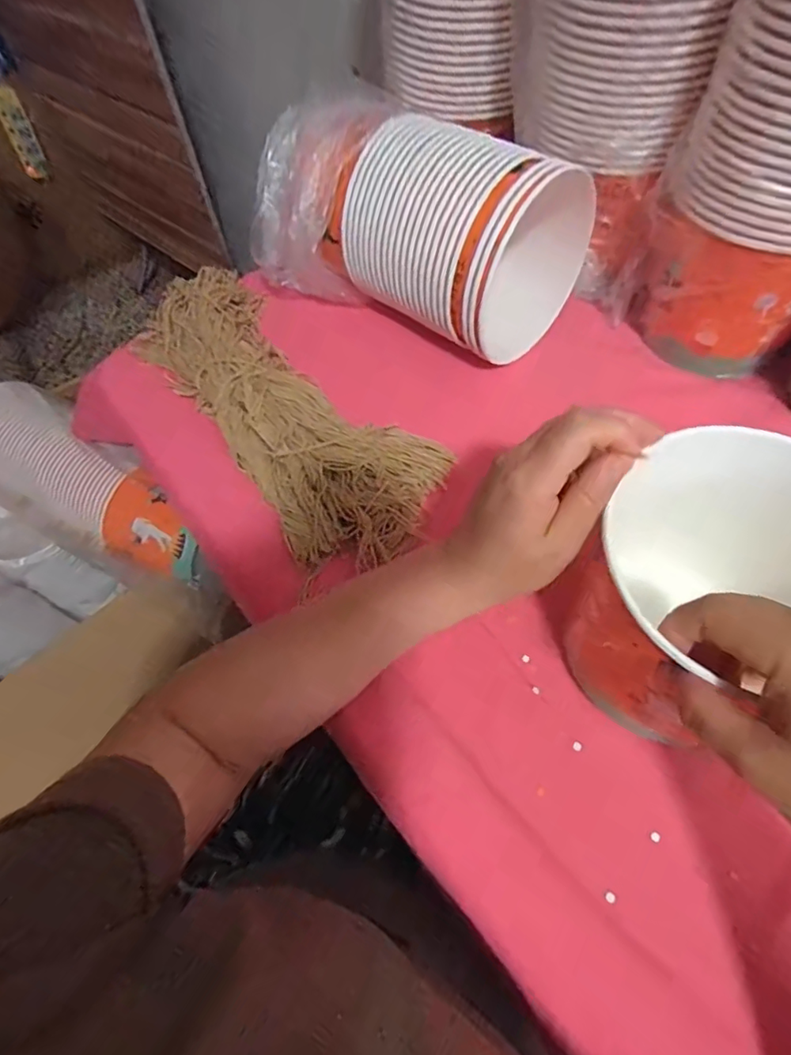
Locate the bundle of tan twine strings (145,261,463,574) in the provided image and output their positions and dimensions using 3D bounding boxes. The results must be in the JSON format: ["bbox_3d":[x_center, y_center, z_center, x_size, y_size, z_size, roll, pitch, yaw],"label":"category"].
[{"bbox_3d":[-0.114,-0.127,0.499,0.145,0.038,0.400,-36,62,-17],"label":"bundle of tan twine strings"}]

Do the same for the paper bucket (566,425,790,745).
[{"bbox_3d":[0.198,0.031,0.334,0.157,0.124,0.159,-14,58,-4],"label":"paper bucket"}]

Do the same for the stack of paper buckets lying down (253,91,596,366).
[{"bbox_3d":[0.015,-0.286,0.534,0.300,0.177,0.166,31,65,22],"label":"stack of paper buckets lying down"}]

